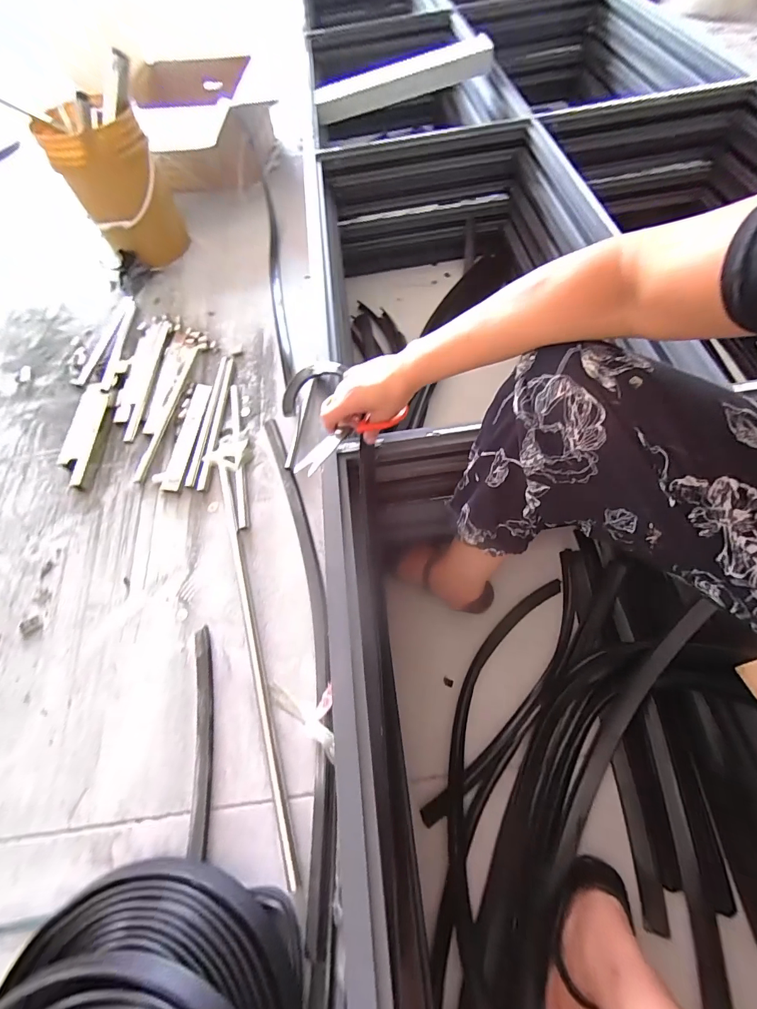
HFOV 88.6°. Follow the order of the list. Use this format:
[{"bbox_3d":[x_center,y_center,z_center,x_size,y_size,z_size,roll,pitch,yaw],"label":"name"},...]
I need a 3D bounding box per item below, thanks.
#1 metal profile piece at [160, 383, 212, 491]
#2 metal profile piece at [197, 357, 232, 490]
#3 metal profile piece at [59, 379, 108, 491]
[{"bbox_3d":[-0.488,-0.186,0.994,0.053,0.012,0.336,-1,63,3],"label":"metal profile piece"},{"bbox_3d":[-0.419,-0.230,1.010,0.027,0.015,0.437,-3,62,3],"label":"metal profile piece"},{"bbox_3d":[-0.761,-0.186,1.005,0.080,0.028,0.339,-7,62,0],"label":"metal profile piece"}]

